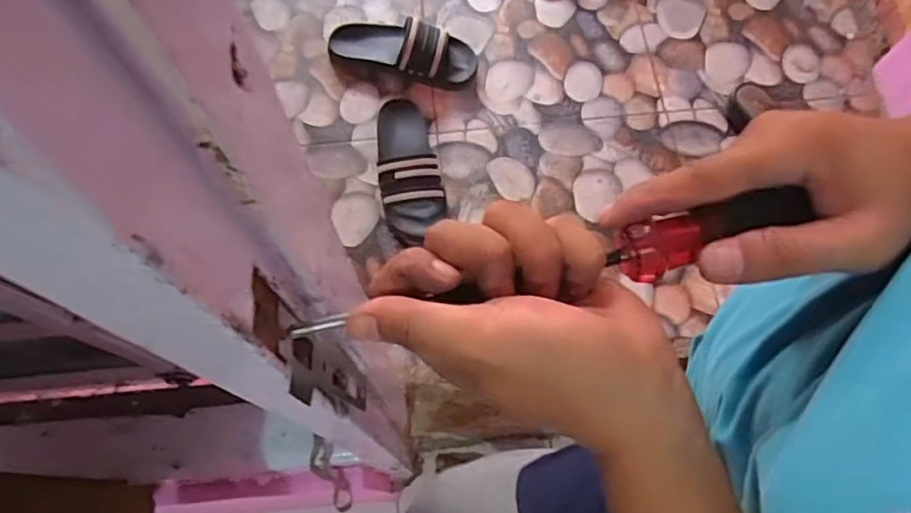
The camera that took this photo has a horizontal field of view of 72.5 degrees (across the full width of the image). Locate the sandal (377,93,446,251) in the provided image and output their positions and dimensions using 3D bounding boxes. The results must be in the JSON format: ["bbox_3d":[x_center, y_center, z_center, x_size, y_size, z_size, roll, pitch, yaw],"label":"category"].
[{"bbox_3d":[-0.078,-0.156,1.009,0.095,0.061,0.257,-9,67,-4],"label":"sandal"}]

